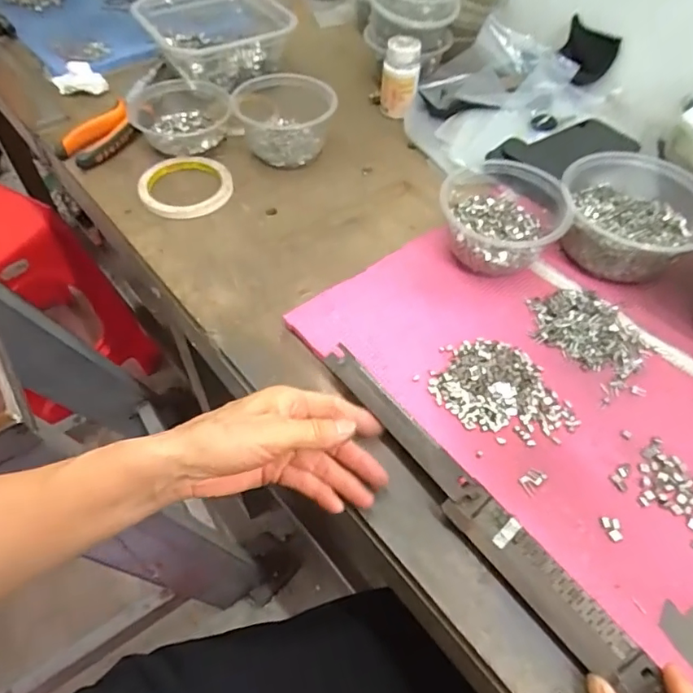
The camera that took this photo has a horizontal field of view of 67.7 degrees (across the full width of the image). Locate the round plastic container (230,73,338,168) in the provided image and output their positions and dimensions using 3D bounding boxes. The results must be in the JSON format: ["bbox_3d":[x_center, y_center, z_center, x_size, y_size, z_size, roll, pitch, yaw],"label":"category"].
[{"bbox_3d":[-0.070,-0.264,0.605,0.111,0.063,0.111,1,55,-2],"label":"round plastic container"}]

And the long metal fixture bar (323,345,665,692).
[{"bbox_3d":[0.082,0.106,0.352,0.028,0.021,0.292,-34,64,-19],"label":"long metal fixture bar"}]

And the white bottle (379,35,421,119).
[{"bbox_3d":[0.067,-0.336,0.642,0.045,0.071,0.044,3,54,1],"label":"white bottle"}]

